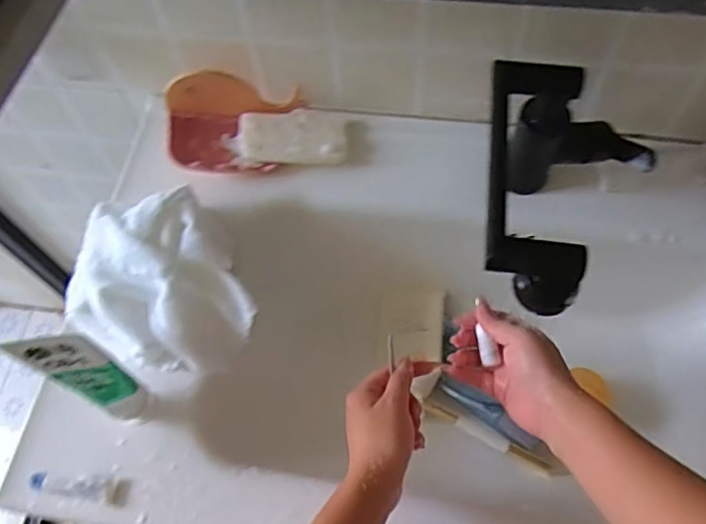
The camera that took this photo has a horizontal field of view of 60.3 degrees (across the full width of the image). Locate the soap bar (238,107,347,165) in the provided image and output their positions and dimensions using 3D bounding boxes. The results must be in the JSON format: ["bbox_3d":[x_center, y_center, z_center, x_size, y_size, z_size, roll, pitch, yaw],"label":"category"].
[{"bbox_3d":[-0.067,-0.142,0.678,0.115,0.018,0.067,-4,63,2],"label":"soap bar"}]

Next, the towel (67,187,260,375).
[{"bbox_3d":[-0.197,0.024,0.604,0.165,0.073,0.188,-21,64,-7],"label":"towel"}]

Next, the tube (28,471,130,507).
[{"bbox_3d":[-0.241,0.197,0.537,0.086,0.013,0.022,7,64,7],"label":"tube"}]

